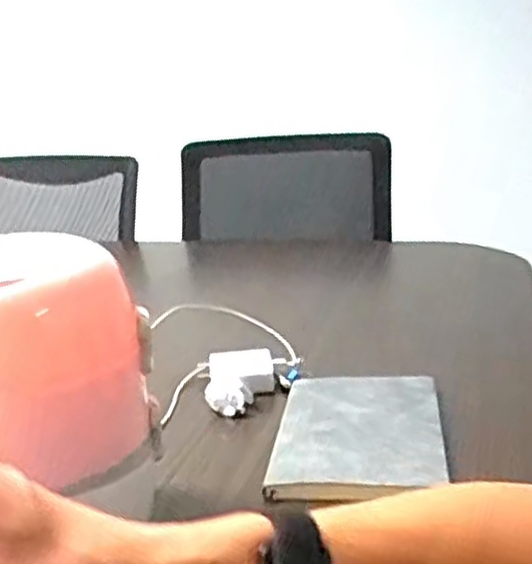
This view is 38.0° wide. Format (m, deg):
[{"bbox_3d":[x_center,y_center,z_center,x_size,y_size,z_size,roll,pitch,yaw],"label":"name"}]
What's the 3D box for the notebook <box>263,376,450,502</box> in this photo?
[{"bbox_3d":[0.084,0.132,0.698,0.143,0.015,0.207,-1,15,9],"label":"notebook"}]

